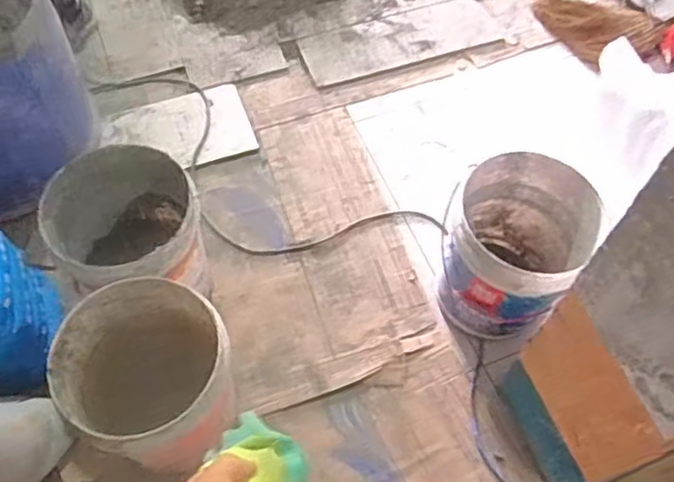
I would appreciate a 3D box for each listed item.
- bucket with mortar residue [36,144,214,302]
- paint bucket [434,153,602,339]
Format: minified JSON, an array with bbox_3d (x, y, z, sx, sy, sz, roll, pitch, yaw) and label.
[{"bbox_3d":[-0.461,0.005,1.477,0.316,0.319,0.349,-20,62,-12],"label":"bucket with mortar residue"},{"bbox_3d":[0.381,0.026,1.466,0.305,0.435,0.339,36,65,18],"label":"paint bucket"}]

